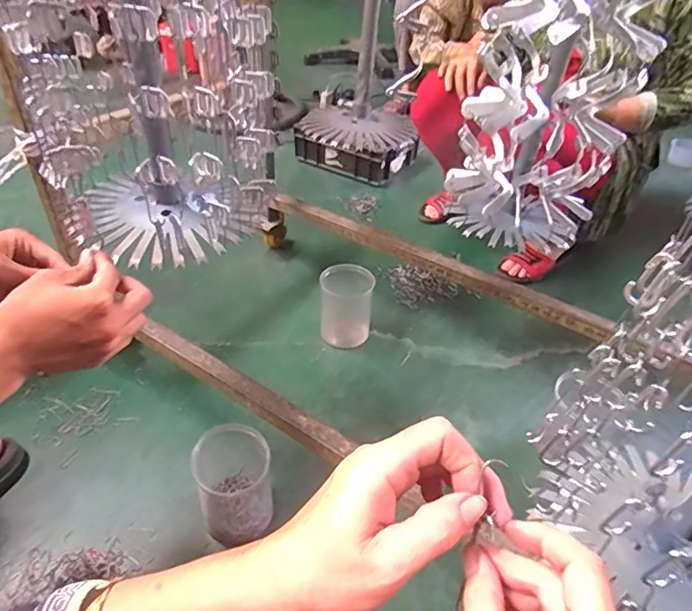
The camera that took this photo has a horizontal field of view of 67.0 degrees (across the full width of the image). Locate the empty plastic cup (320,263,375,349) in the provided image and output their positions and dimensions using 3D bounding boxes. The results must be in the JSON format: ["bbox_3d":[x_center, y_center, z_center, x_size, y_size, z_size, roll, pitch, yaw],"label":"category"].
[{"bbox_3d":[-0.001,0.001,1.021,0.097,0.141,0.083,-2,38,-8],"label":"empty plastic cup"}]

